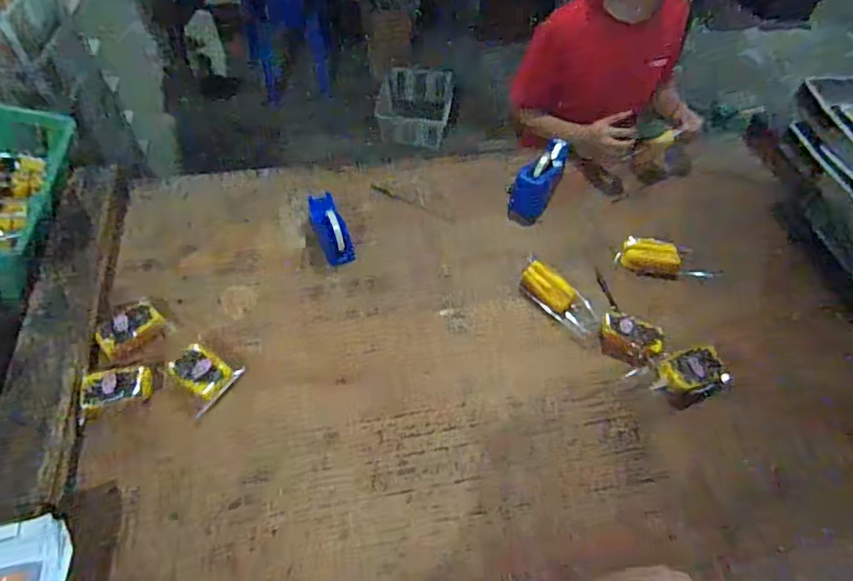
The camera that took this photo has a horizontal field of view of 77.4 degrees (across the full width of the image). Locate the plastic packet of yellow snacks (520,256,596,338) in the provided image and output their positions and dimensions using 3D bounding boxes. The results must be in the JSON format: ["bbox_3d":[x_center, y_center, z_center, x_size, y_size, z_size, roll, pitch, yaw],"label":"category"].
[{"bbox_3d":[0.285,0.015,1.137,0.082,0.042,0.200,-36,63,-26],"label":"plastic packet of yellow snacks"}]

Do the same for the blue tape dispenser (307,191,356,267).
[{"bbox_3d":[-0.217,-0.153,1.206,0.072,0.102,0.161,-21,57,-18],"label":"blue tape dispenser"}]

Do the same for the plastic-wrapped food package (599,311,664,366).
[{"bbox_3d":[0.410,0.100,1.080,0.124,0.042,0.095,22,55,13],"label":"plastic-wrapped food package"}]

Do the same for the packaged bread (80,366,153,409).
[{"bbox_3d":[-0.556,0.174,0.962,0.111,0.032,0.073,-12,55,-12],"label":"packaged bread"}]

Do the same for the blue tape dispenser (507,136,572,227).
[{"bbox_3d":[0.281,-0.274,1.318,0.087,0.110,0.180,28,57,15],"label":"blue tape dispenser"}]

